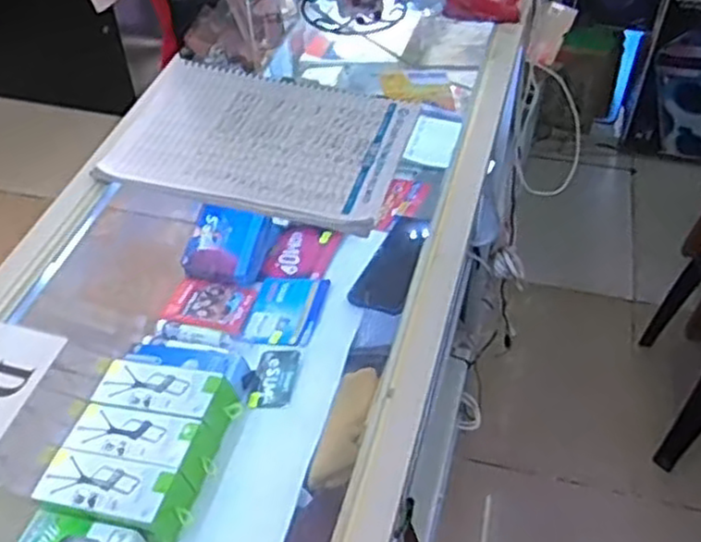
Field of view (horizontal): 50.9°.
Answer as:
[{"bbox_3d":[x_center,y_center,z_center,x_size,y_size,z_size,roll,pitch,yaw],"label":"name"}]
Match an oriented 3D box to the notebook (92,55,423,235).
[{"bbox_3d":[-0.094,-0.144,0.779,0.298,0.015,0.217,11,48,11],"label":"notebook"}]

